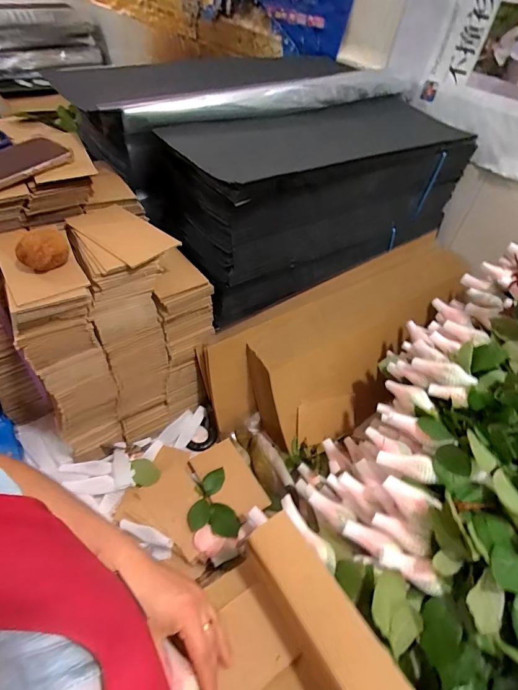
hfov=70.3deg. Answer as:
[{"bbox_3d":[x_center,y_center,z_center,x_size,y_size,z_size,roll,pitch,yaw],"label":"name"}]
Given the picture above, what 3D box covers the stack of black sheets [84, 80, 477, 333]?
[{"bbox_3d":[0.092,-0.307,0.709,0.635,0.250,0.288,-26,56,-26],"label":"stack of black sheets"}]

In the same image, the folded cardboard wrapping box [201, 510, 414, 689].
[{"bbox_3d":[0.028,0.313,0.362,0.146,0.097,0.211,-26,56,-26],"label":"folded cardboard wrapping box"}]

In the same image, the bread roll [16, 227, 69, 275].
[{"bbox_3d":[-0.252,-0.111,0.433,0.052,0.053,0.035,-34,60,-30],"label":"bread roll"}]

